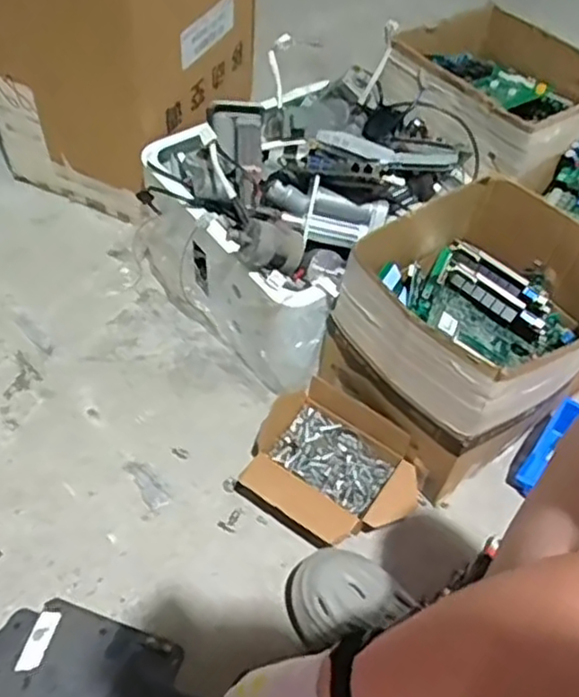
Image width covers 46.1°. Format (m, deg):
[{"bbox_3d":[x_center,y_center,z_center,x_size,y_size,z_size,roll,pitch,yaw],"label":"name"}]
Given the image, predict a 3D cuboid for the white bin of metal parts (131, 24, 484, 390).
[{"bbox_3d":[0.010,-0.240,1.070,0.398,0.297,0.397,40,60,24],"label":"white bin of metal parts"}]

